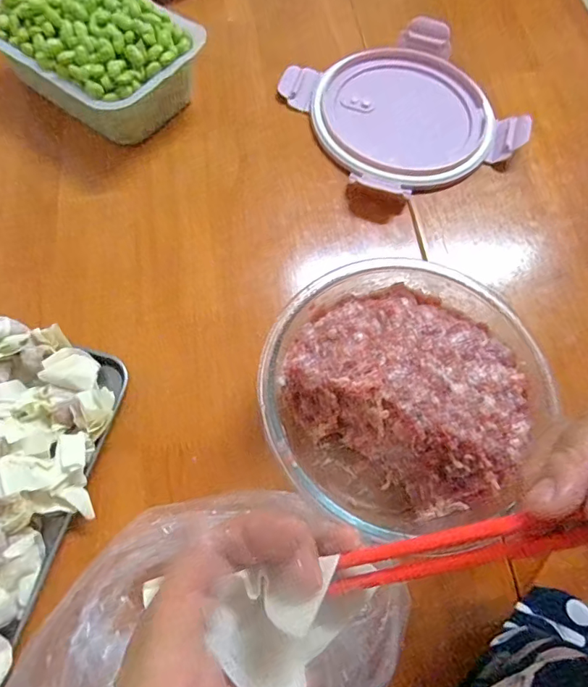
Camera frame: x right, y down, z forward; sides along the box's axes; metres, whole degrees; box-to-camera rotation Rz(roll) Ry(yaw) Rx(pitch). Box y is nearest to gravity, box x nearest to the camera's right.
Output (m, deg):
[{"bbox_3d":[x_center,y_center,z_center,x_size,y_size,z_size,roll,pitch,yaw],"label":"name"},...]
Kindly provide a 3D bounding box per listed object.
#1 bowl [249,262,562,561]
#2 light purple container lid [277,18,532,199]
[{"bbox_3d":[0.062,0.034,0.293,0.160,0.067,0.158,1,66,-3],"label":"bowl"},{"bbox_3d":[0.098,-0.211,0.422,0.164,0.021,0.166,-25,70,-13],"label":"light purple container lid"}]

